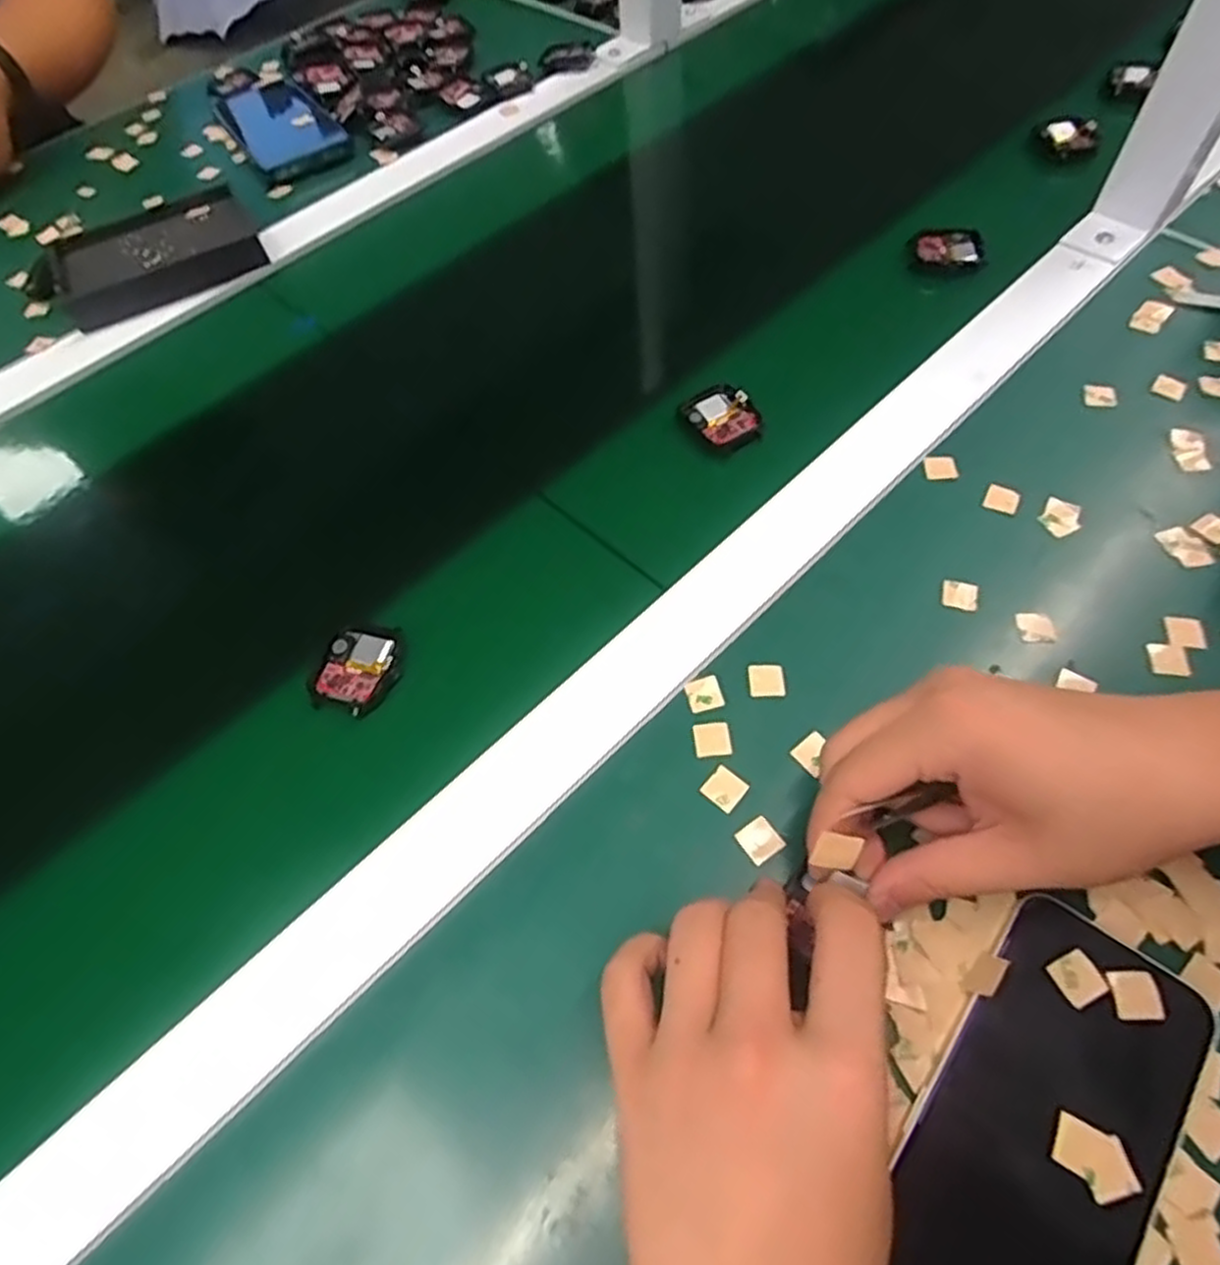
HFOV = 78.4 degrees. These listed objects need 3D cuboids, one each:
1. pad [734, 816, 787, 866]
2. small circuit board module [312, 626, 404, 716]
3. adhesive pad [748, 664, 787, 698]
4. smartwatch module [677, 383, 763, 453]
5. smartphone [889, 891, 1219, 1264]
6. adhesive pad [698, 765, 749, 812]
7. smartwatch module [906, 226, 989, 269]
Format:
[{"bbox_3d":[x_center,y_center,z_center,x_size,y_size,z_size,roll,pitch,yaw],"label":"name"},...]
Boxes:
[{"bbox_3d":[0.062,0.086,0.309,0.015,0.007,0.016,-31,62,-14],"label":"pad"},{"bbox_3d":[-0.120,0.017,0.359,0.036,0.007,0.045,15,61,12],"label":"small circuit board module"},{"bbox_3d":[0.072,0.021,0.343,0.016,0.004,0.017,-3,59,2],"label":"adhesive pad"},{"bbox_3d":[0.065,-0.124,0.426,0.034,0.010,0.047,-37,64,-17],"label":"smartwatch module"},{"bbox_3d":[0.146,0.165,0.248,0.073,0.008,0.144,32,66,20],"label":"smartphone"},{"bbox_3d":[0.049,0.065,0.317,0.016,0.004,0.015,38,68,22],"label":"adhesive pad"},{"bbox_3d":[0.221,-0.253,0.489,0.048,0.006,0.036,8,60,8],"label":"smartwatch module"}]

